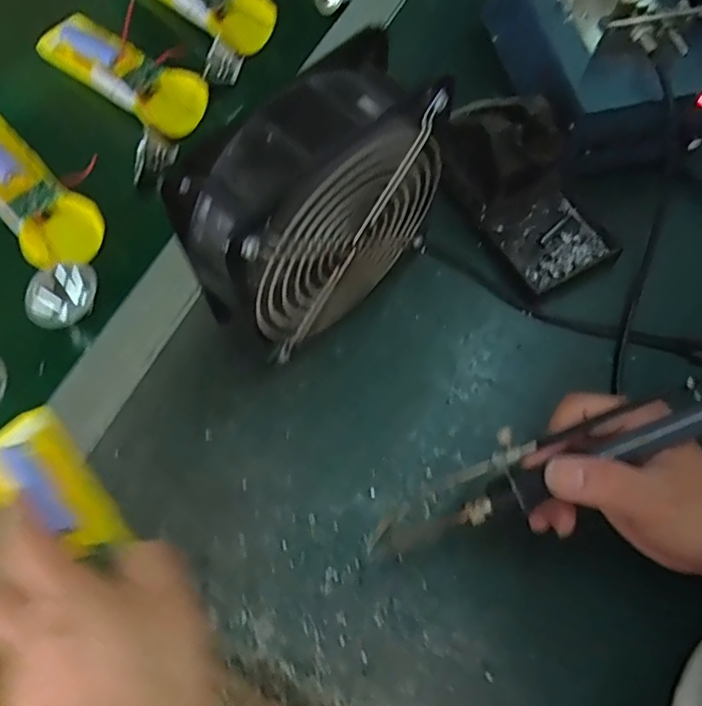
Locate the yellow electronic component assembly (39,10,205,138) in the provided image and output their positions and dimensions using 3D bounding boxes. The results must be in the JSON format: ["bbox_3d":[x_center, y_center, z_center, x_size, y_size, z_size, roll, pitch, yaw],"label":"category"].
[{"bbox_3d":[-0.174,-0.214,0.453,0.146,0.026,0.048,33,70,15],"label":"yellow electronic component assembly"}]

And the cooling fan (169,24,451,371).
[{"bbox_3d":[-0.021,-0.065,0.332,0.143,0.164,0.050,-39,71,-15],"label":"cooling fan"}]

